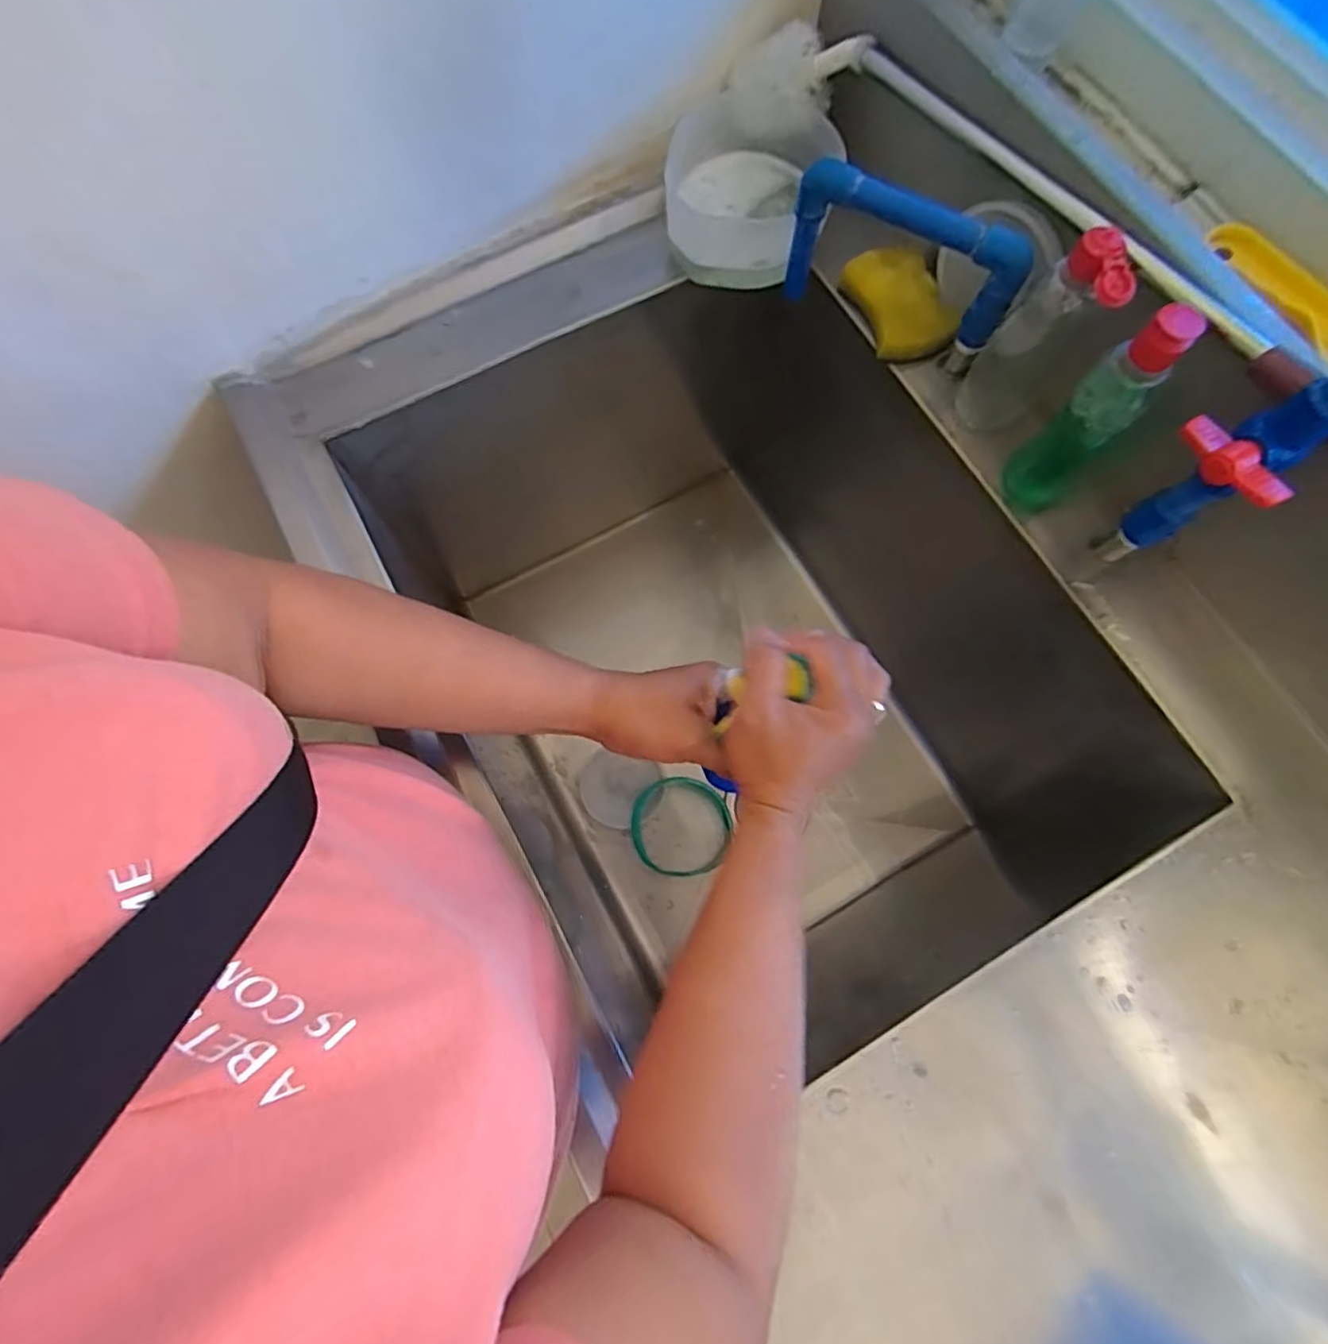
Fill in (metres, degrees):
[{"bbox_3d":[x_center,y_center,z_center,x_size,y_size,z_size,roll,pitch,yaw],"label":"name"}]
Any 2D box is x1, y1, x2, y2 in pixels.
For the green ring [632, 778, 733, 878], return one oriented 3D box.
[{"bbox_3d":[0.019,0.196,0.810,0.120,0.010,0.125,0,89,2],"label":"green ring"}]

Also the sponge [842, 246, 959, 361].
[{"bbox_3d":[0.208,-0.321,0.553,0.076,0.023,0.102,-22,76,-6],"label":"sponge"}]

